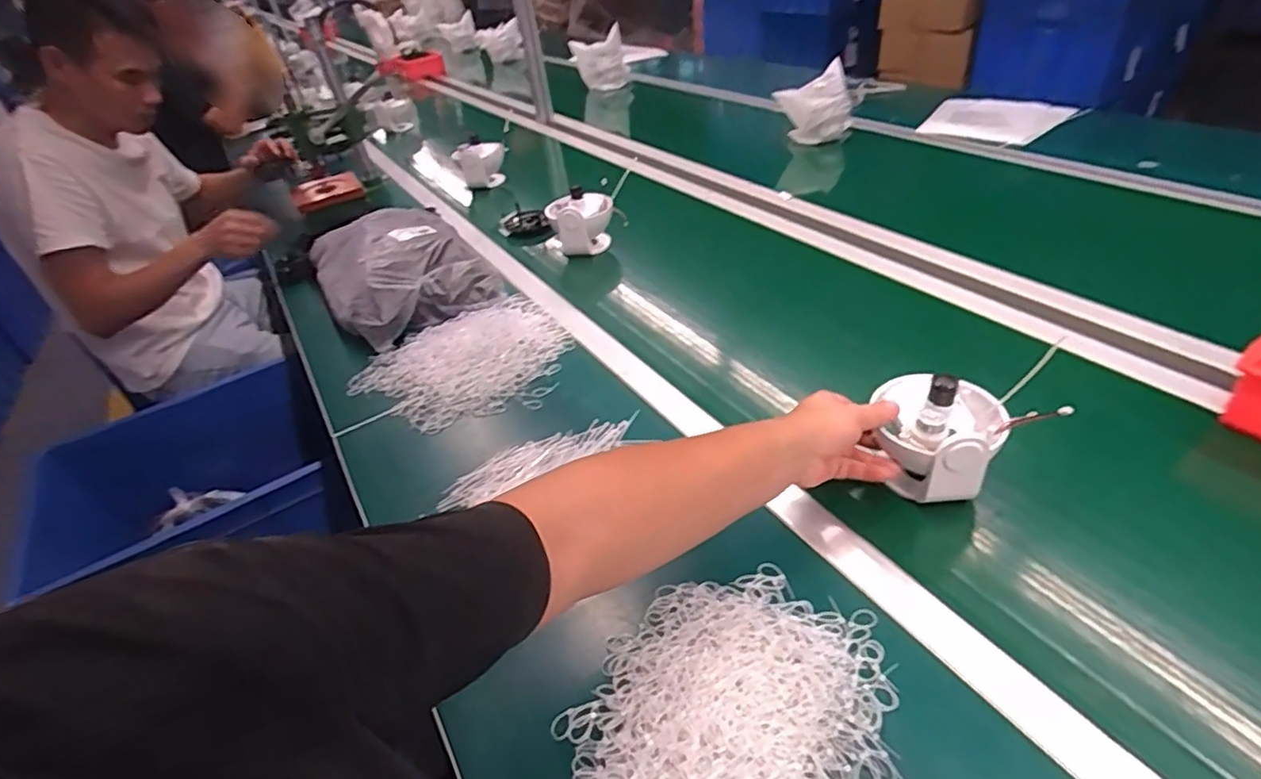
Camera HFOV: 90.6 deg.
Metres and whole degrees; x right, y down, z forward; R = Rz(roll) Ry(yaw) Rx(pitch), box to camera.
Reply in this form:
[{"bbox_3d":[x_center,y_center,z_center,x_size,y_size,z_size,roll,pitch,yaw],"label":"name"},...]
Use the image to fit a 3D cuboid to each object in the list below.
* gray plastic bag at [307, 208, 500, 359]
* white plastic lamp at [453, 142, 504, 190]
[{"bbox_3d":[-0.403,-0.209,1.070,0.246,0.111,0.342,-30,41,-22],"label":"gray plastic bag"},{"bbox_3d":[-0.366,-0.544,1.528,0.120,0.101,0.056,-13,38,-2],"label":"white plastic lamp"}]

